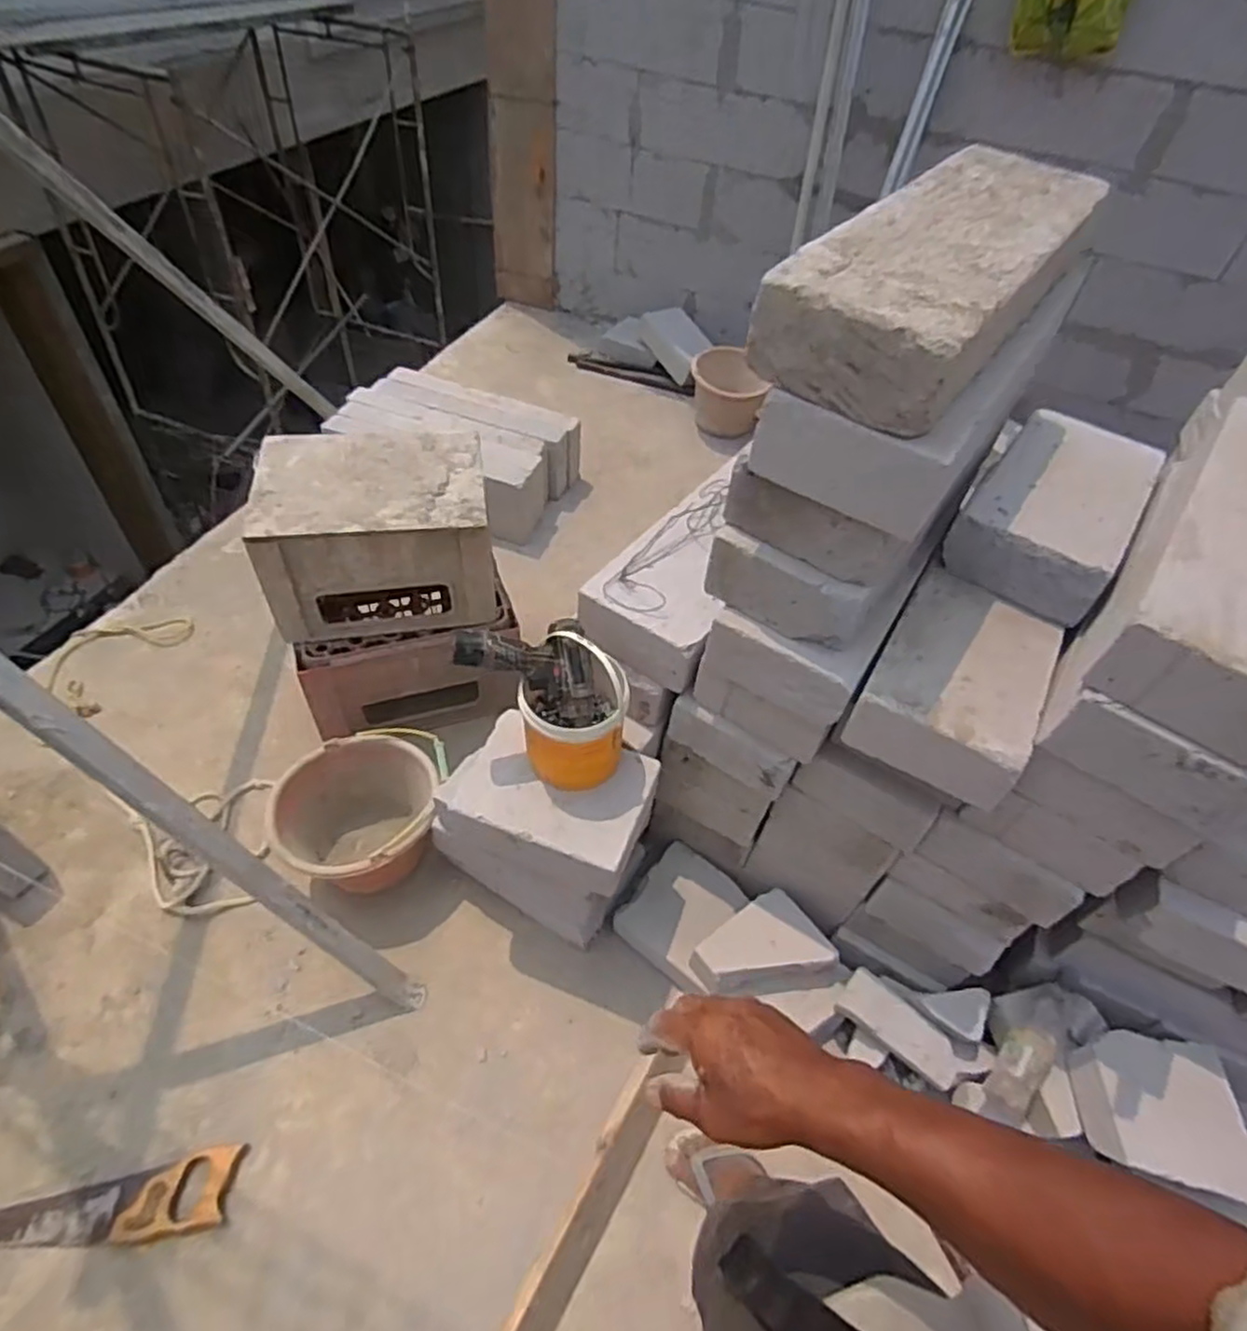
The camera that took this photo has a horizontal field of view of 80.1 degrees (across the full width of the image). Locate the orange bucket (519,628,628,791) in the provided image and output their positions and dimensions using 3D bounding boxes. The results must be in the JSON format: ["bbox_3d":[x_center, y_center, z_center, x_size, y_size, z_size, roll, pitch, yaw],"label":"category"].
[{"bbox_3d":[-0.074,0.072,1.073,0.154,0.210,0.122,3,50,-4],"label":"orange bucket"}]

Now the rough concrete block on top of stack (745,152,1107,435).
[{"bbox_3d":[0.380,-0.464,0.862,0.197,0.097,0.587,32,54,19],"label":"rough concrete block on top of stack"}]

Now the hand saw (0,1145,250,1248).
[{"bbox_3d":[-0.778,0.796,1.066,0.412,0.016,0.093,-7,51,-12],"label":"hand saw"}]

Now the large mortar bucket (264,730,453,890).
[{"bbox_3d":[-0.476,0.286,1.394,0.303,0.203,0.270,-14,53,-18],"label":"large mortar bucket"}]

